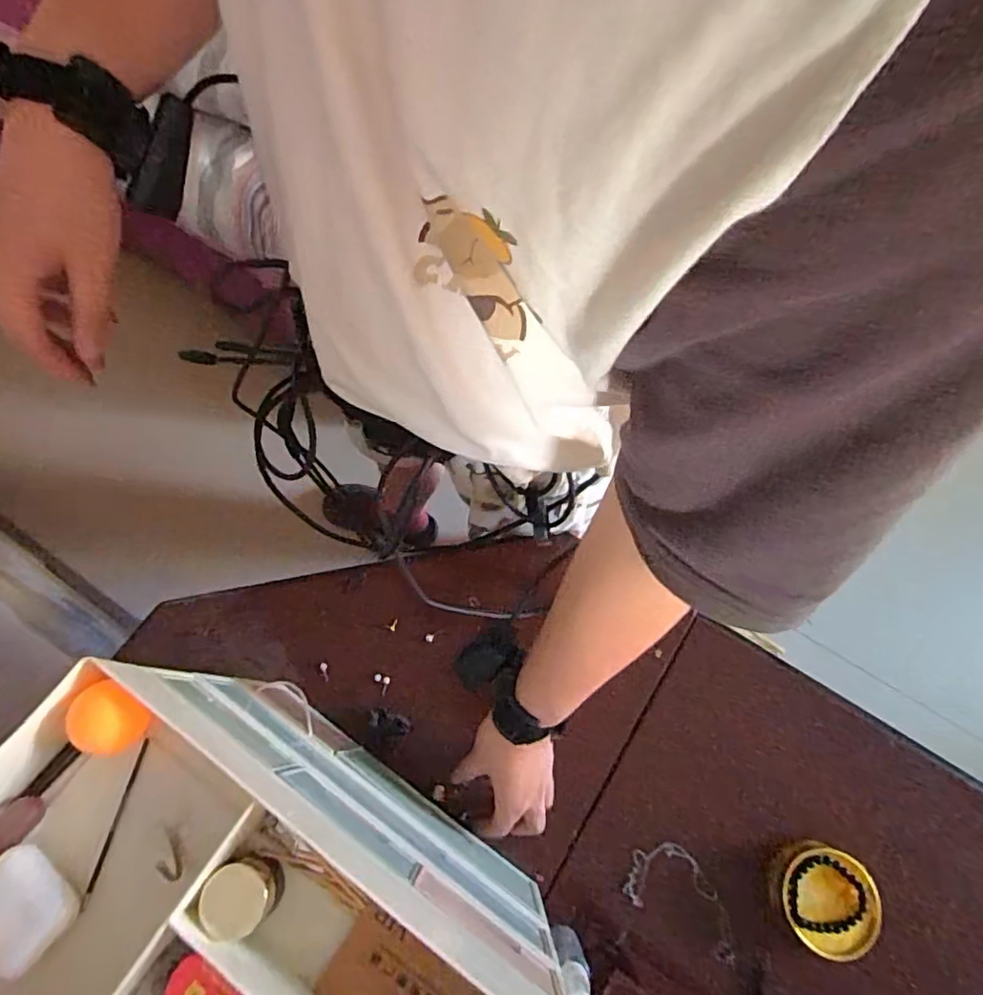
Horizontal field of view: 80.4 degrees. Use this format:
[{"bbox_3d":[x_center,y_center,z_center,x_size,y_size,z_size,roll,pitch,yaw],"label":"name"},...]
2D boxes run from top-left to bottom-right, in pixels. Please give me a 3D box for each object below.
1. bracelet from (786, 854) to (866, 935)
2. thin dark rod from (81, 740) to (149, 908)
[{"bbox_3d":[0.292,0.350,0.506,0.055,0.006,0.064,39,76,13],"label":"bracelet"},{"bbox_3d":[-0.207,0.178,0.320,0.004,0.007,0.083,9,71,4],"label":"thin dark rod"}]

